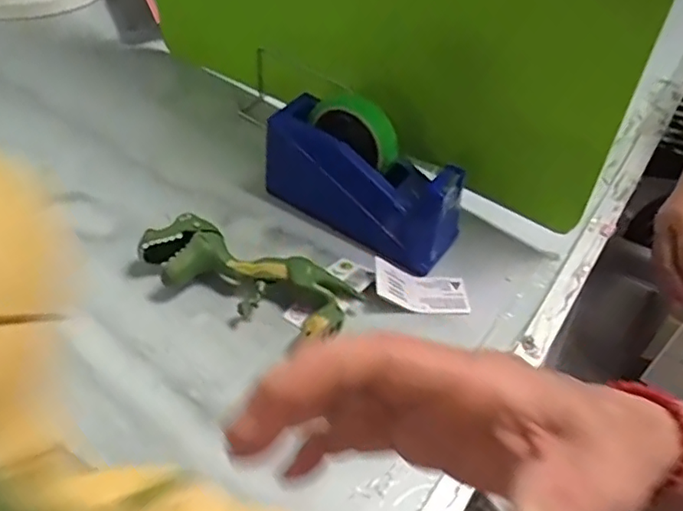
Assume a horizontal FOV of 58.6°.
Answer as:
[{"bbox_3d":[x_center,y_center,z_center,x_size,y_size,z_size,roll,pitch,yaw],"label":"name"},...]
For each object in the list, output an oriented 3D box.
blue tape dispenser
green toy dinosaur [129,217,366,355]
[{"bbox_3d":[0.021,-0.083,0.613,0.205,0.133,0.058,29,51,18],"label":"blue tape dispenser"},{"bbox_3d":[-0.090,0.021,0.553,0.202,0.053,0.082,22,49,13],"label":"green toy dinosaur"}]

